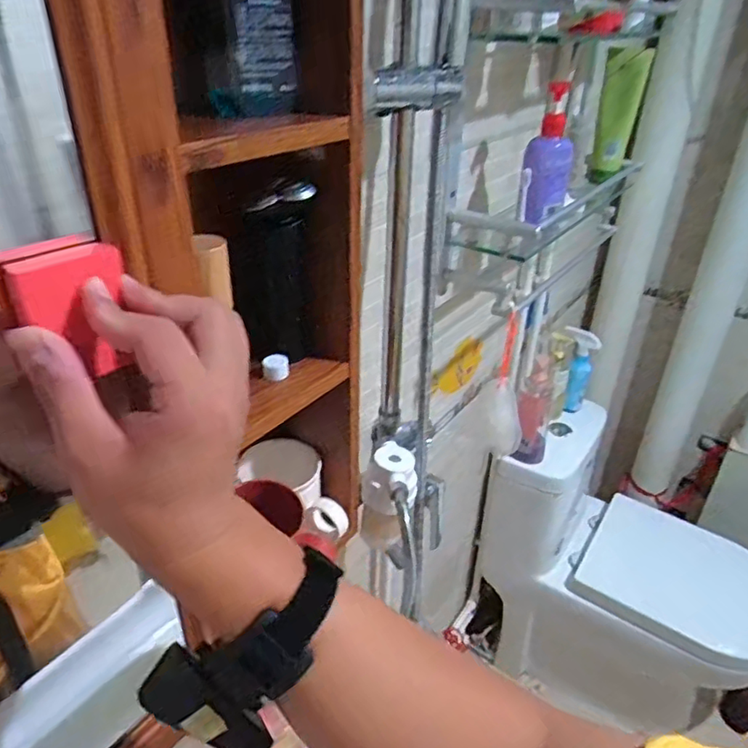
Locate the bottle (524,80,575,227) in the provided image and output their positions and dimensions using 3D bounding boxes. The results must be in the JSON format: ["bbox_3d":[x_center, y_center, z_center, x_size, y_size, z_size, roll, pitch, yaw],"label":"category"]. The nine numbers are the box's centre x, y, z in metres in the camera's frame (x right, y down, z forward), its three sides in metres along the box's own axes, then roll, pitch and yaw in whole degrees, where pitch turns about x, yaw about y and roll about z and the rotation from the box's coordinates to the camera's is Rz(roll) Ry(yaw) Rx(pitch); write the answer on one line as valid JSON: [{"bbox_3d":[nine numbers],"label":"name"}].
[{"bbox_3d":[0.242,-0.300,0.797,0.065,0.170,0.050,9,30,11],"label":"bottle"}]

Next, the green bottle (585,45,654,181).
[{"bbox_3d":[0.415,-0.440,0.996,0.066,0.206,0.046,11,31,15],"label":"green bottle"}]

